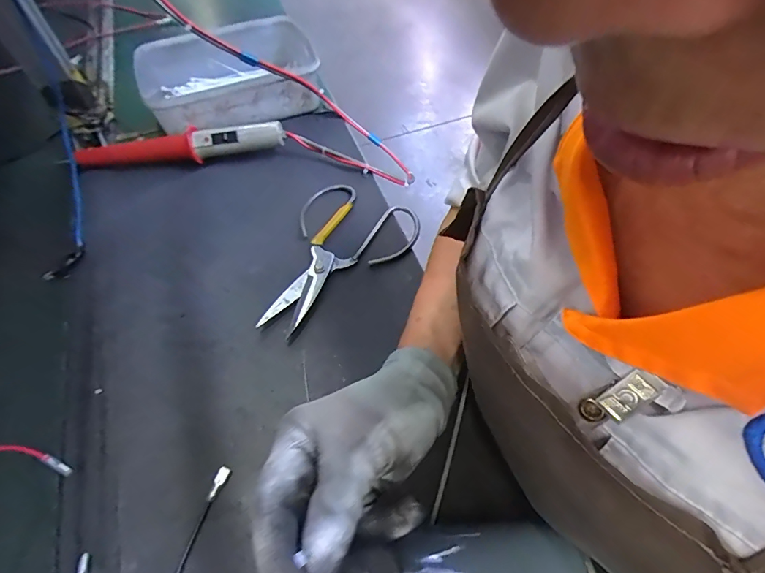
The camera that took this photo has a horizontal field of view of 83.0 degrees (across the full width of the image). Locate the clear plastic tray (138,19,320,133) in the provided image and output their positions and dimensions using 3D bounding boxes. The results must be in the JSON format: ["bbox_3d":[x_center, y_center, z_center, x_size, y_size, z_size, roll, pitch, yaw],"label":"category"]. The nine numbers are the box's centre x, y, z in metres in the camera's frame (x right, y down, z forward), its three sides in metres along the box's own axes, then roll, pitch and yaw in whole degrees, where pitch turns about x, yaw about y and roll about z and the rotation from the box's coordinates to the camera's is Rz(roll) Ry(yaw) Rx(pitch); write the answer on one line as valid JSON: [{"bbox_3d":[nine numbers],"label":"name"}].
[{"bbox_3d":[-0.205,-0.293,0.588,0.225,0.057,0.197,-25,58,-13],"label":"clear plastic tray"}]

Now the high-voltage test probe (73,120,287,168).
[{"bbox_3d":[-0.246,-0.176,0.524,0.255,0.043,0.033,-2,55,2],"label":"high-voltage test probe"}]

